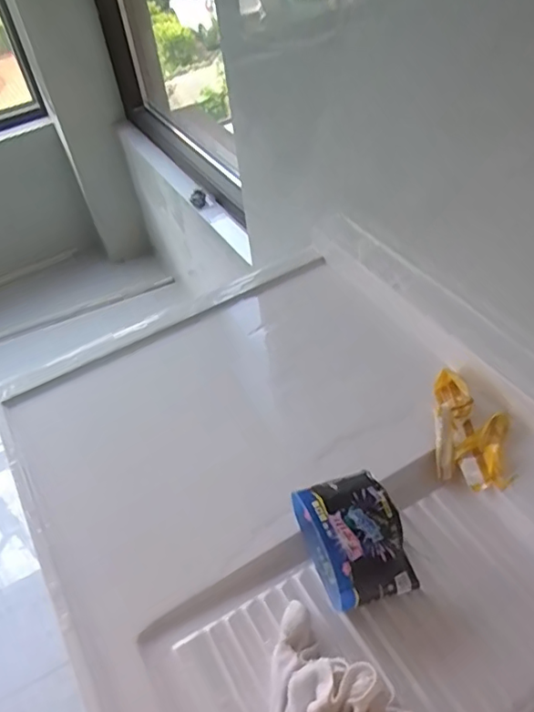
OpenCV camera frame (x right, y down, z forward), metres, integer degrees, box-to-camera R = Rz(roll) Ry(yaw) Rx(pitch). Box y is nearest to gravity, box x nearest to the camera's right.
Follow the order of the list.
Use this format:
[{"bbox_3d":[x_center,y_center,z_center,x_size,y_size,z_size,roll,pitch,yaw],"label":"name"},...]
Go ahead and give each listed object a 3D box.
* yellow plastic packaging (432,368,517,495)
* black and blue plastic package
[{"bbox_3d":[0.248,0.087,0.693,0.083,0.032,0.156,3,47,10],"label":"yellow plastic packaging"},{"bbox_3d":[0.092,0.191,0.595,0.090,0.068,0.122,-17,47,-9],"label":"black and blue plastic package"}]

